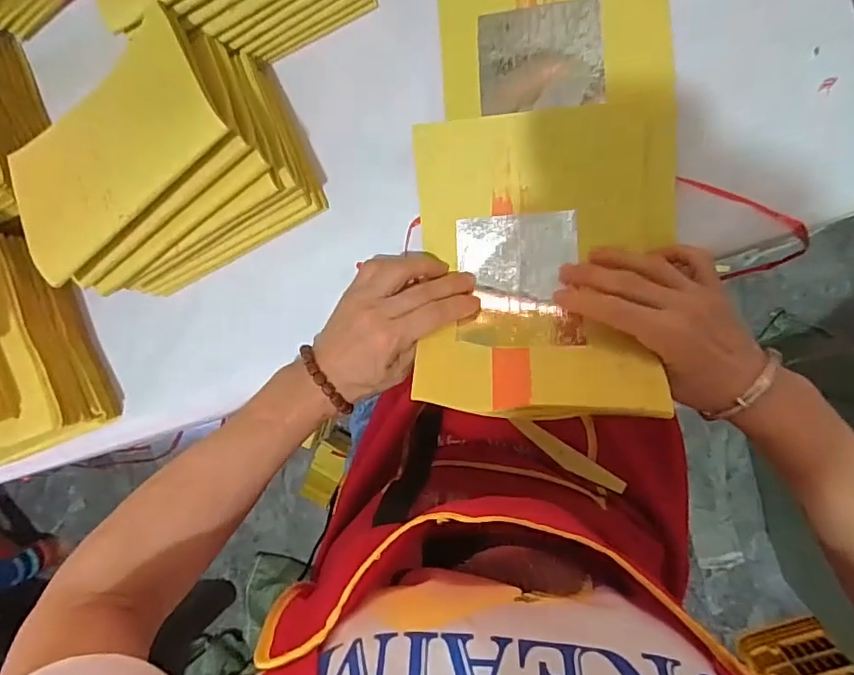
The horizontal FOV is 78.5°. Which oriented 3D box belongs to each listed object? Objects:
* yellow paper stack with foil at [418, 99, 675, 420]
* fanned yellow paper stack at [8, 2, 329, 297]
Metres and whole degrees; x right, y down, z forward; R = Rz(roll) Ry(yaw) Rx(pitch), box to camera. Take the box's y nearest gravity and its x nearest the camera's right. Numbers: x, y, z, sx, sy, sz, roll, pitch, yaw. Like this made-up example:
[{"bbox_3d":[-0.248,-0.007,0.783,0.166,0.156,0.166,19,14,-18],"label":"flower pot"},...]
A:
[{"bbox_3d":[0.080,-0.056,0.348,0.174,0.079,0.200,-2,92,9],"label":"yellow paper stack with foil"},{"bbox_3d":[-0.184,-0.124,0.369,0.168,0.109,0.133,-24,89,10],"label":"fanned yellow paper stack"}]

